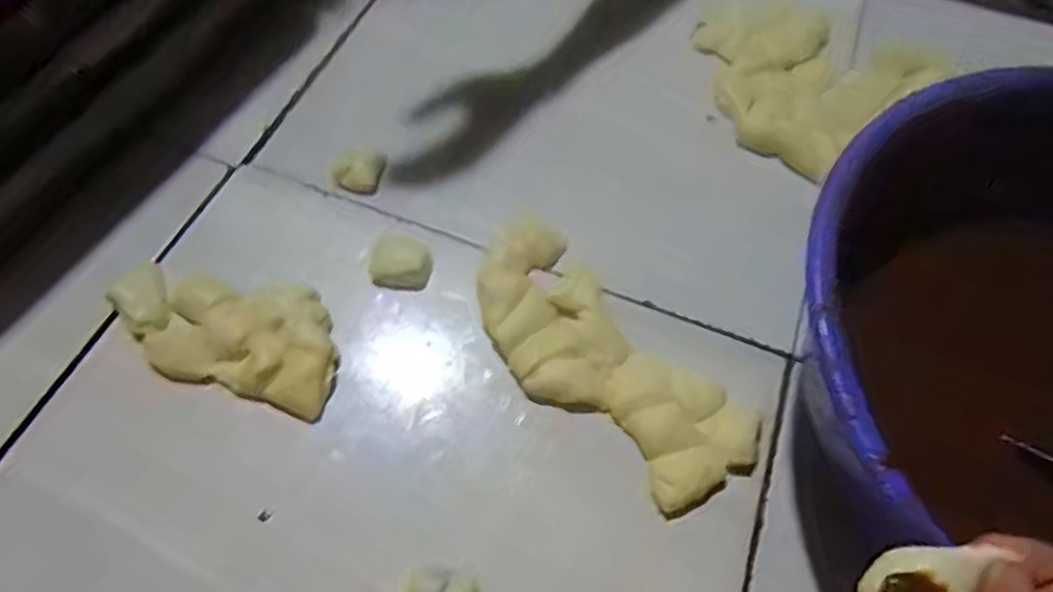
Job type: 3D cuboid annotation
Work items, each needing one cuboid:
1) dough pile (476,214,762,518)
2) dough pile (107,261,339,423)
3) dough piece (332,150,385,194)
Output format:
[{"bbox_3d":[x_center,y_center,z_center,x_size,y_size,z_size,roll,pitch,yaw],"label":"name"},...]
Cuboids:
[{"bbox_3d":[0.052,0.049,0.473,0.104,0.029,0.247,-39,68,-18],"label":"dough pile"},{"bbox_3d":[-0.228,0.025,0.474,0.183,0.026,0.088,15,64,8],"label":"dough pile"},{"bbox_3d":[-0.151,-0.112,0.563,0.037,0.021,0.039,0,62,1],"label":"dough piece"}]

